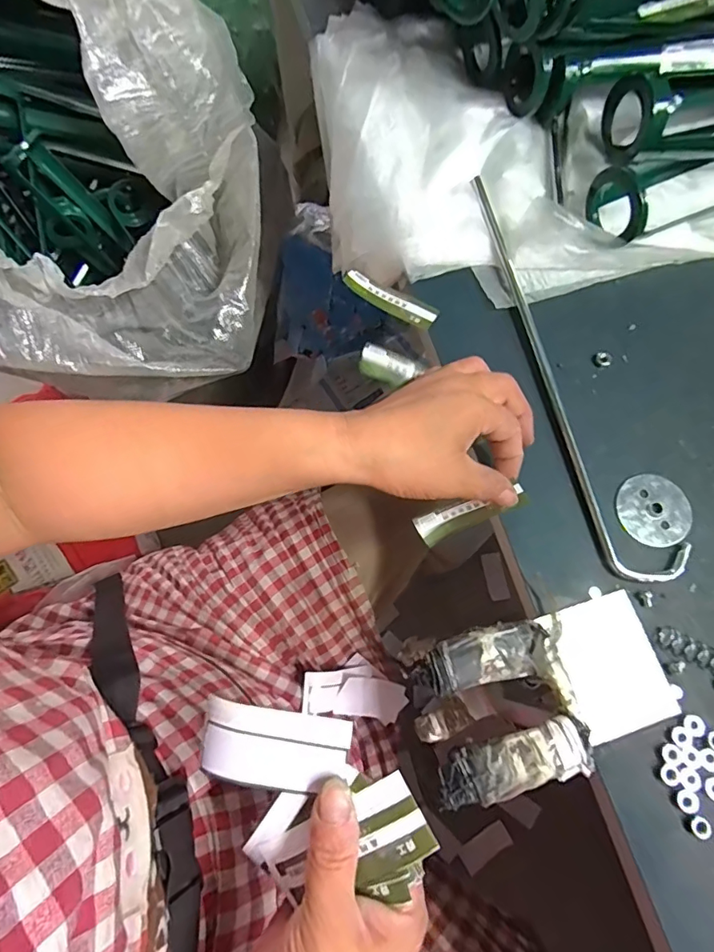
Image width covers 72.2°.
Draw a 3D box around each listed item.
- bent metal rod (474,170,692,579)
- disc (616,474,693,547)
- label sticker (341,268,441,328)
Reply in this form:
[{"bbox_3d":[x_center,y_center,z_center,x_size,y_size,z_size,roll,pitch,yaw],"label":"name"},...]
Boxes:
[{"bbox_3d":[0.149,-0.085,0.348,0.046,0.009,0.322,-12,73,-4],"label":"bent metal rod"},{"bbox_3d":[0.191,0.021,0.313,0.044,0.004,0.045,-17,74,-5],"label":"disc"},{"bbox_3d":[0.025,-0.133,0.370,0.075,0.011,0.018,30,76,9],"label":"label sticker"}]

